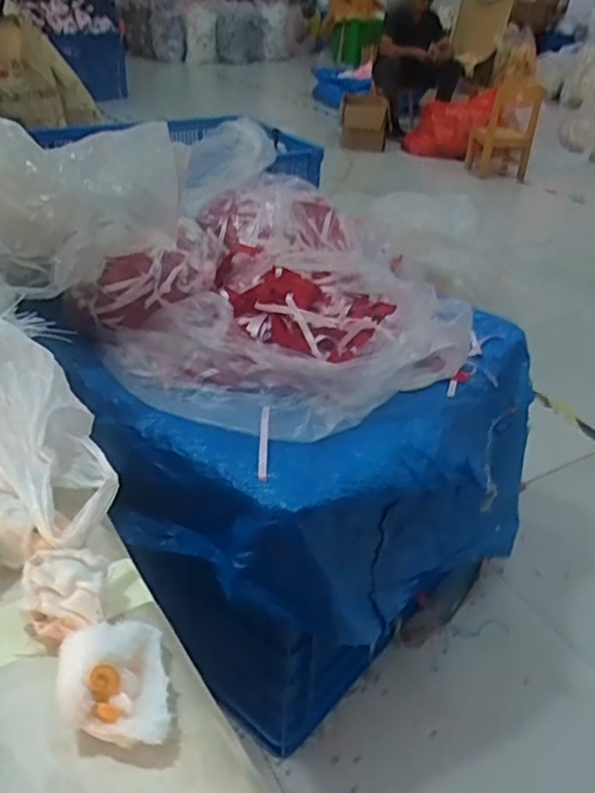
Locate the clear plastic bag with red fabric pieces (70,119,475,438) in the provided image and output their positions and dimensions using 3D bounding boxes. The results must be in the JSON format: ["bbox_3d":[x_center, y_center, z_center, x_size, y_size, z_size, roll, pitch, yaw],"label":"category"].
[{"bbox_3d":[-0.017,-0.205,1.022,0.591,0.233,0.570,14,36,17],"label":"clear plastic bag with red fabric pieces"}]

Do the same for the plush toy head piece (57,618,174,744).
[{"bbox_3d":[-0.097,0.153,0.337,0.054,0.036,0.066,-6,35,-12],"label":"plush toy head piece"}]

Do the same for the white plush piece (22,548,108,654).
[{"bbox_3d":[-0.139,0.121,0.382,0.047,0.042,0.046,2,34,-1],"label":"white plush piece"}]

